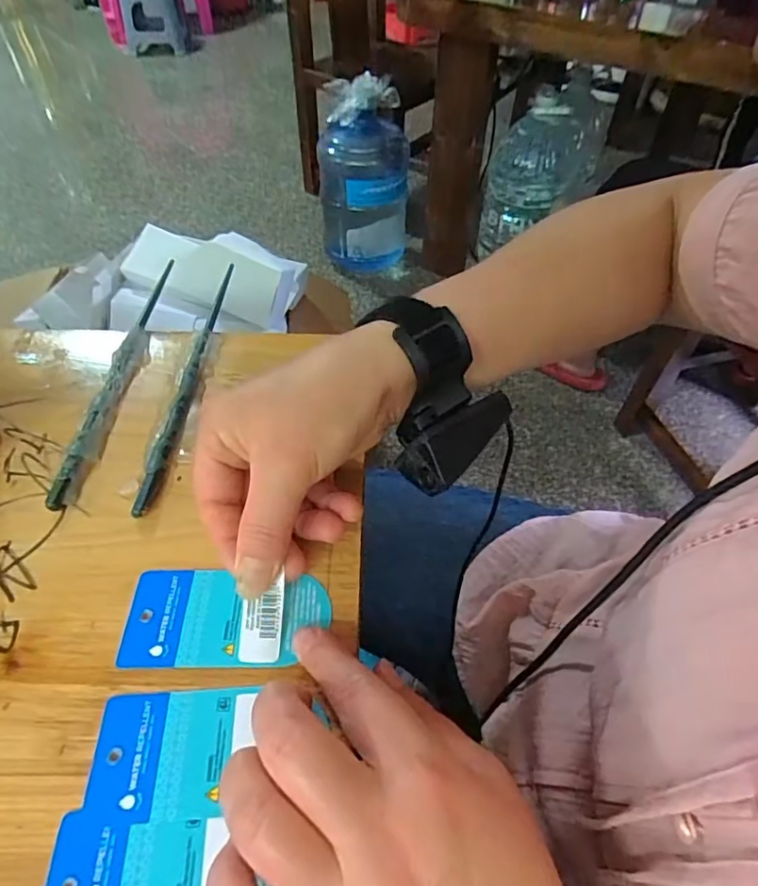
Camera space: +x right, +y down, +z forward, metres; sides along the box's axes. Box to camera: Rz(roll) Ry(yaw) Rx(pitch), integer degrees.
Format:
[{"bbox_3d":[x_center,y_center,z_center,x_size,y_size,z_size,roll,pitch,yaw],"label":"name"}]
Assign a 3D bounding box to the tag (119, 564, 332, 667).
[{"bbox_3d":[-0.071,0.080,0.255,0.092,0.008,0.046,0,52,-1],"label":"tag"}]

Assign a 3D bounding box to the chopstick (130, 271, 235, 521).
[{"bbox_3d":[-0.123,-0.048,0.356,0.014,0.009,0.217,1,51,1],"label":"chopstick"}]

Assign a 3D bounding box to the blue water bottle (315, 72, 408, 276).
[{"bbox_3d":[-0.045,-0.760,1.568,0.247,0.455,0.219,1,51,-1],"label":"blue water bottle"}]

